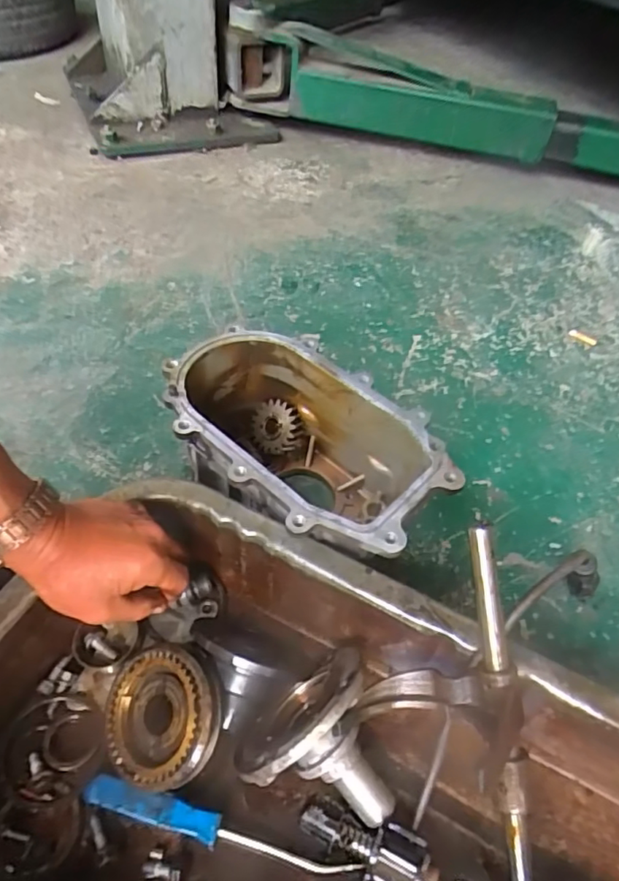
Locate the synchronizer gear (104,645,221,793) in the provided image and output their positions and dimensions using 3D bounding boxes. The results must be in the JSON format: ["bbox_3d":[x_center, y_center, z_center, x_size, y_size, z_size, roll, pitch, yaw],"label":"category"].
[{"bbox_3d":[-0.109,0.198,0.396,0.090,0.018,0.089,-24,61,16],"label":"synchronizer gear"}]

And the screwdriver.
[{"bbox_3d":[-0.062,0.268,0.379,0.192,0.018,0.018,13,50,7],"label":"screwdriver"}]

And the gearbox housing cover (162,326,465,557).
[{"bbox_3d":[-0.009,0.020,0.524,0.263,0.124,0.156,37,57,25],"label":"gearbox housing cover"}]

